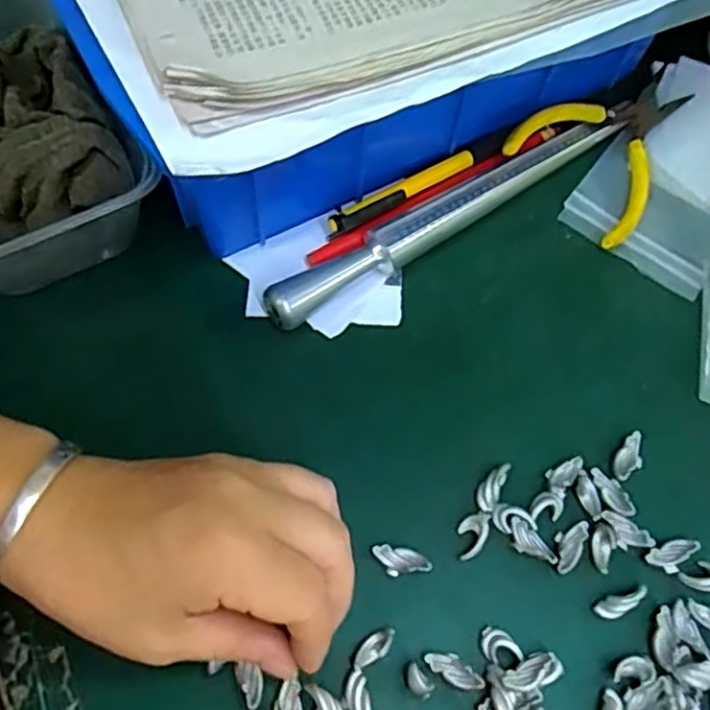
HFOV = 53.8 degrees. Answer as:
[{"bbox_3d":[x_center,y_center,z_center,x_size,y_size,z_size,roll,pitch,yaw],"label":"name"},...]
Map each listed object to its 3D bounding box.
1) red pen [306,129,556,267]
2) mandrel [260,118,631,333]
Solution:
[{"bbox_3d":[0.043,-0.083,0.357,0.151,0.010,0.013,-31,72,-15],"label":"red pen"},{"bbox_3d":[0.049,-0.071,0.353,0.210,0.019,0.018,-31,72,-15],"label":"mandrel"}]

